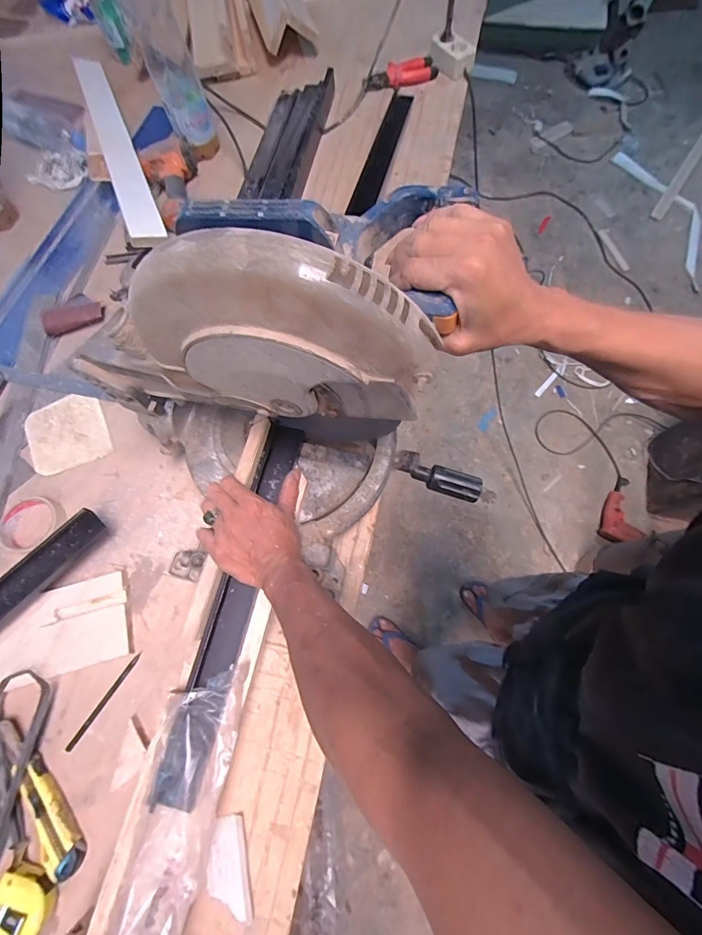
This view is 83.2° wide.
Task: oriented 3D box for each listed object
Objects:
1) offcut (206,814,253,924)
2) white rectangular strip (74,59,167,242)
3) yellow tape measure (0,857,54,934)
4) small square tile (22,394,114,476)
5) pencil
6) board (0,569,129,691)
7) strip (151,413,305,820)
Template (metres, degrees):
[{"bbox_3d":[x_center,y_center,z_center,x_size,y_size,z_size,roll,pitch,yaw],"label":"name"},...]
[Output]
[{"bbox_3d":[-0.149,0.485,0.478,0.045,0.013,0.103,-12,72,-3],"label":"offcut"},{"bbox_3d":[-0.490,-0.681,0.820,0.060,0.019,0.674,-21,67,-14],"label":"white rectangular strip"},{"bbox_3d":[-0.376,0.503,0.453,0.067,0.031,0.068,9,72,4],"label":"yellow tape measure"},{"bbox_3d":[-0.482,-0.058,0.669,0.127,0.004,0.133,-25,73,-7],"label":"small square tile"},{"bbox_3d":[-0.335,0.317,0.539,0.009,0.010,0.134,30,75,10],"label":"pencil"},{"bbox_3d":[-0.438,0.238,0.556,0.237,0.010,0.118,-16,72,-9],"label":"board"},{"bbox_3d":[-0.134,0.138,0.480,0.048,0.028,0.438,11,67,4],"label":"strip"}]

